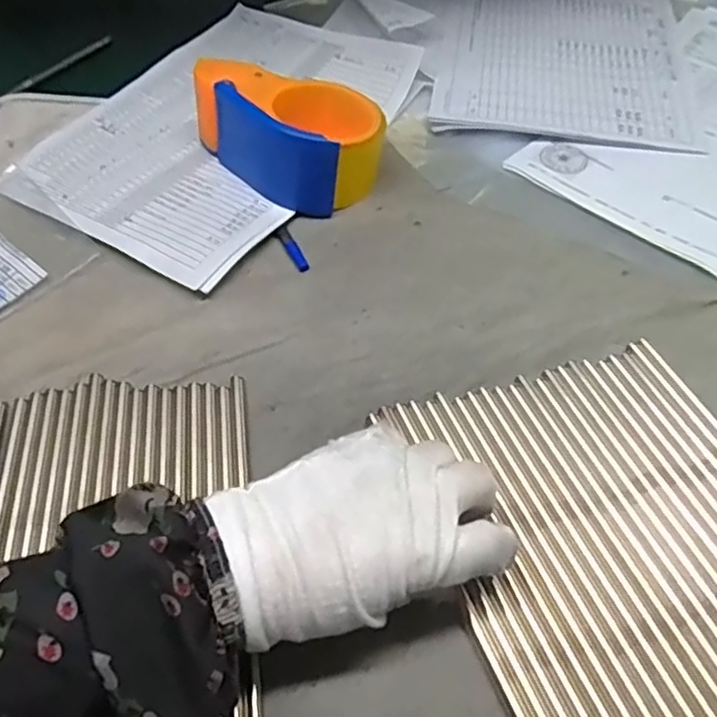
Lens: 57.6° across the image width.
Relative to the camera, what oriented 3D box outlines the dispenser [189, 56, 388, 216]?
[{"bbox_3d":[-0.048,-0.164,0.462,0.129,0.059,0.076,36,60,25],"label":"dispenser"}]

